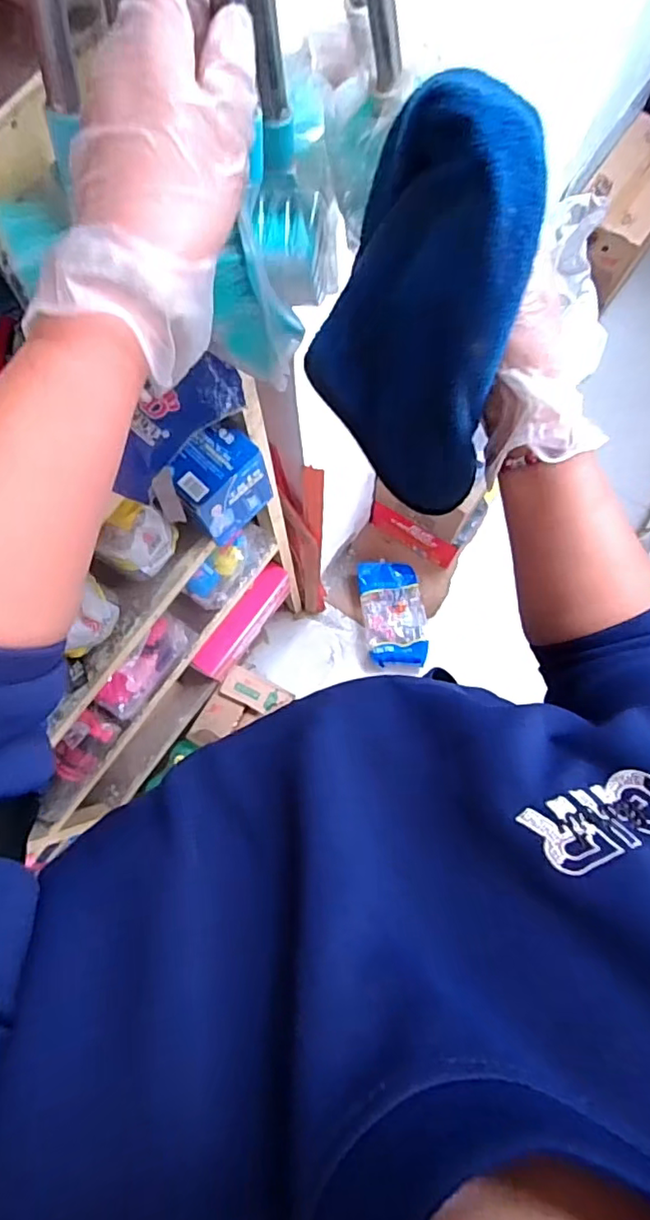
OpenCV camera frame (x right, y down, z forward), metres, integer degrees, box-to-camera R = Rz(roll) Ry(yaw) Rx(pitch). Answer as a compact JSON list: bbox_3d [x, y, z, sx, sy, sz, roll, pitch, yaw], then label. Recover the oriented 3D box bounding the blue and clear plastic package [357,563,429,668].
[{"bbox_3d":[0.220,-0.005,1.808,0.199,0.083,0.296,-8,77,-1],"label":"blue and clear plastic package"}]

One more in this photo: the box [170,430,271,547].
[{"bbox_3d":[-0.147,-0.173,0.801,0.117,0.138,0.079,-43,80,-9],"label":"box"}]

